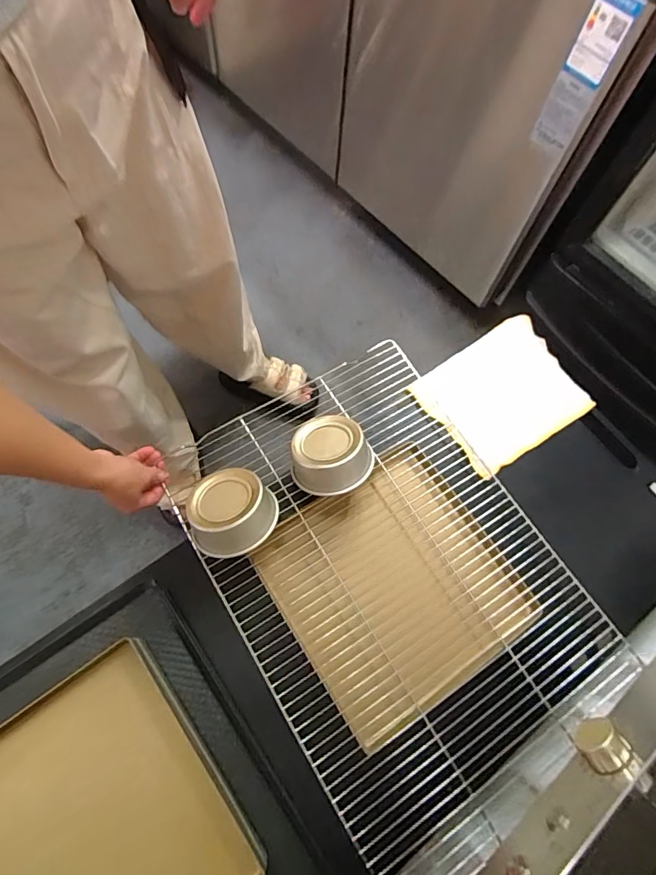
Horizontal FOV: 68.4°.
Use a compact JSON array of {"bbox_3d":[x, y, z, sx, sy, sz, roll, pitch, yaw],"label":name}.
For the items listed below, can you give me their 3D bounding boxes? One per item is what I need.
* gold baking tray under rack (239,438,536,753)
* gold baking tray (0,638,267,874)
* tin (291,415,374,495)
[{"bbox_3d":[0.082,0.184,0.624,0.275,0.034,0.277,-32,69,-12],"label":"gold baking tray under rack"},{"bbox_3d":[-0.258,0.408,0.480,0.286,0.047,0.280,-34,68,-20],"label":"gold baking tray"},{"bbox_3d":[0.006,0.020,0.615,0.101,0.045,0.092,6,68,-1],"label":"tin"}]

